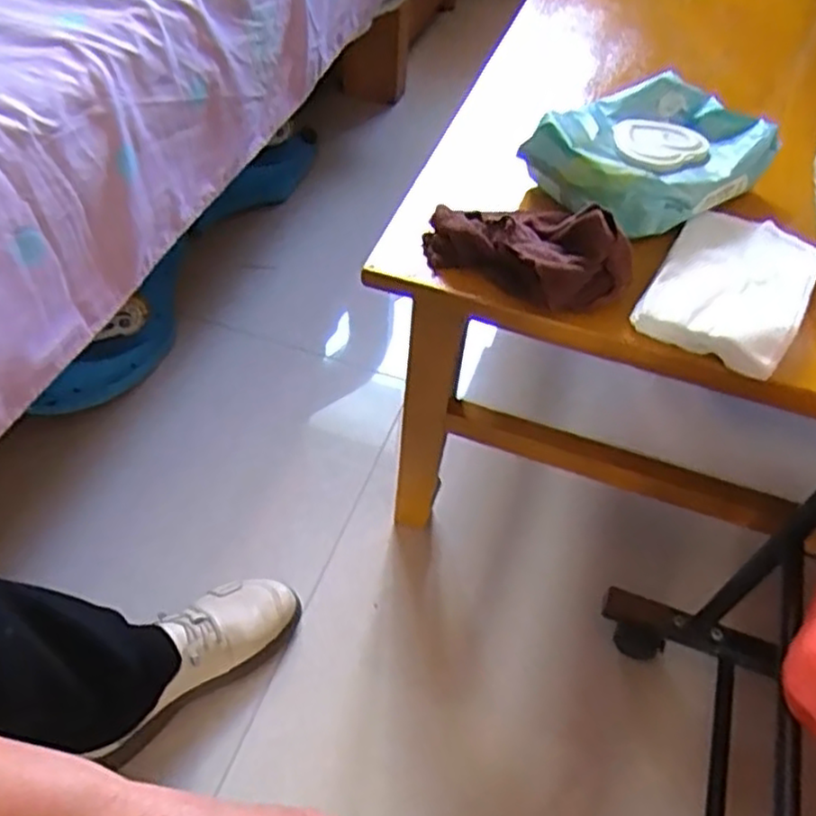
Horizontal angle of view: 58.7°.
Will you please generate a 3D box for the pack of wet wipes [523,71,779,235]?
[{"bbox_3d":[0.199,-0.214,0.604,0.189,0.055,0.143,-28,58,-24],"label":"pack of wet wipes"}]

